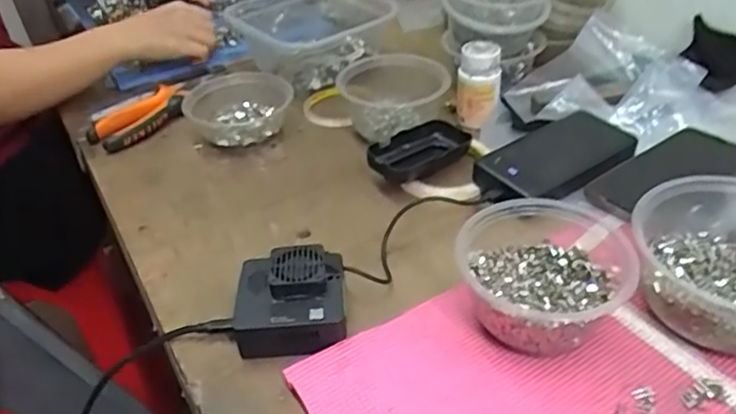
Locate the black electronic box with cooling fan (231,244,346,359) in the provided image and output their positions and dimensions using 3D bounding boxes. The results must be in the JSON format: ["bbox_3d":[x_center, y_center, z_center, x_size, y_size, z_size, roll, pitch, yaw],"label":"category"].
[{"bbox_3d":[-0.057,0.068,0.464,0.079,0.045,0.072,-4,38,-1],"label":"black electronic box with cooling fan"}]

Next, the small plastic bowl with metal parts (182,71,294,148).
[{"bbox_3d":[-0.141,-0.106,0.695,0.112,0.047,0.102,-2,38,2],"label":"small plastic bowl with metal parts"}]

